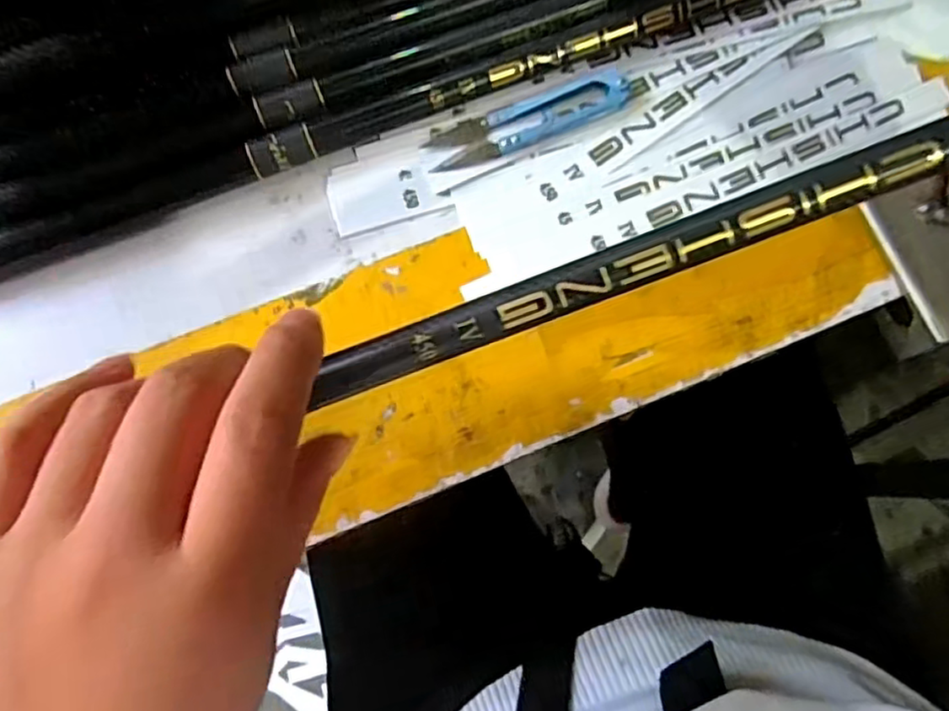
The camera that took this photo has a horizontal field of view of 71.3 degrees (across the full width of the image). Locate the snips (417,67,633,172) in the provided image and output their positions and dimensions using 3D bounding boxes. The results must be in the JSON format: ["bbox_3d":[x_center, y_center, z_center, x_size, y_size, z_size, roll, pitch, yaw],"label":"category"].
[{"bbox_3d":[0.027,-0.115,0.321,0.102,0.009,0.024,-21,80,-4],"label":"snips"}]

